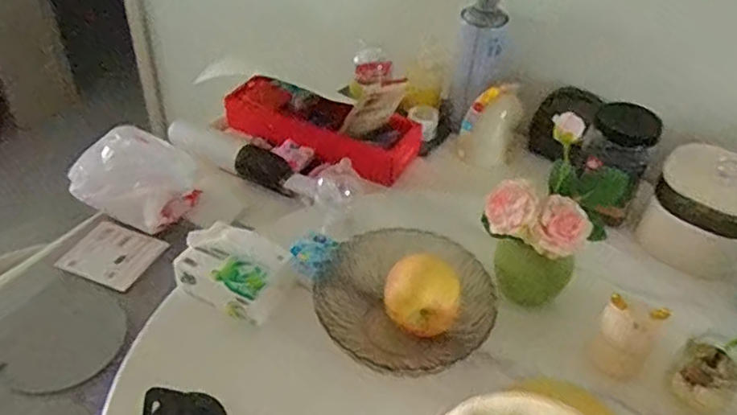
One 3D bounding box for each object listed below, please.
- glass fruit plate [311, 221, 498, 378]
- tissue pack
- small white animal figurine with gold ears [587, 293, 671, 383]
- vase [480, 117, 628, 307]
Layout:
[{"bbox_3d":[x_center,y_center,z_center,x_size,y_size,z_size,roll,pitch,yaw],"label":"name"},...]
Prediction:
[{"bbox_3d":[0.046,0.111,0.775,0.205,0.076,0.191,2,42,-1],"label":"glass fruit plate"},{"bbox_3d":[-0.166,0.075,0.768,0.134,0.057,0.093,17,44,16],"label":"tissue pack"},{"bbox_3d":[0.288,0.148,0.711,0.063,0.082,0.050,21,45,20],"label":"small white animal figurine with gold ears"},{"bbox_3d":[0.214,0.017,0.762,0.146,0.187,0.124,-32,52,-33],"label":"vase"}]

